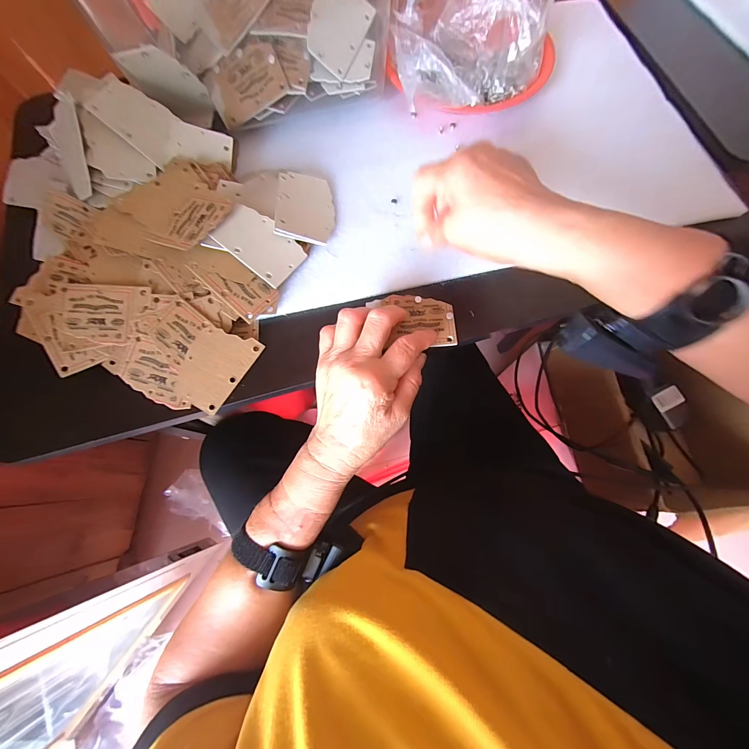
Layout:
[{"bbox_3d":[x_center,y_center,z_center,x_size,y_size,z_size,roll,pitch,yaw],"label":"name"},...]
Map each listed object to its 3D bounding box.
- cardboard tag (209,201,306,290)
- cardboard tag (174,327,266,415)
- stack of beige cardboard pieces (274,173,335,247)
[{"bbox_3d":[-0.110,-0.126,0.309,0.075,0.004,0.052,39,71,-11],"label":"cardboard tag"},{"bbox_3d":[-0.149,-0.008,0.298,0.054,0.004,0.077,32,79,-5],"label":"cardboard tag"},{"bbox_3d":[-0.072,-0.174,0.334,0.058,0.005,0.083,4,71,-19],"label":"stack of beige cardboard pieces"}]

